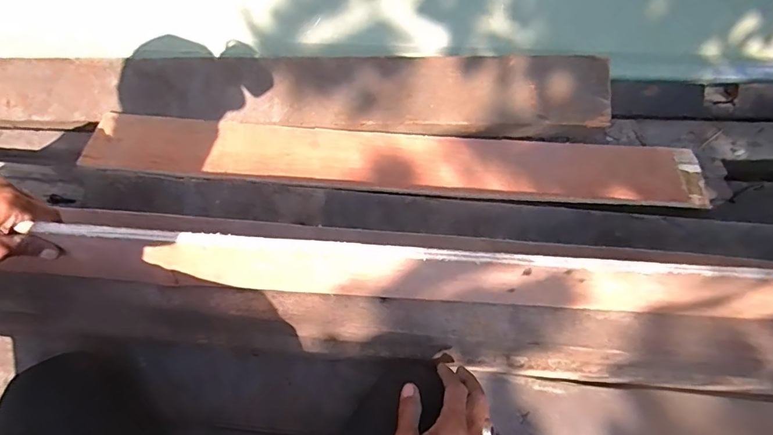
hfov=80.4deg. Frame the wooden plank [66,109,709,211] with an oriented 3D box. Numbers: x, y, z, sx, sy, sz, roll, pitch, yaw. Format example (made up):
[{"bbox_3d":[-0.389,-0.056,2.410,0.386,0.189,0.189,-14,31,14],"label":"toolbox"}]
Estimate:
[{"bbox_3d":[0.025,-0.104,0.766,0.991,0.051,0.146,2,60,0],"label":"wooden plank"}]

